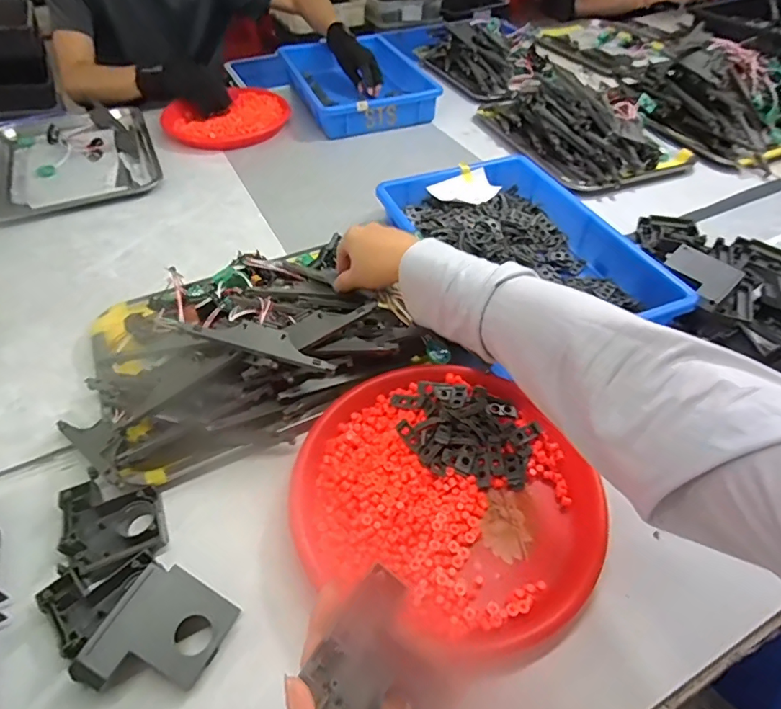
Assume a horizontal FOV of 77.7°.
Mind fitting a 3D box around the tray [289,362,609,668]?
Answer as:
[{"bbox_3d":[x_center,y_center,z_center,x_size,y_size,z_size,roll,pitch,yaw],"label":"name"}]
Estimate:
[{"bbox_3d":[0.047,0.119,0.422,0.242,0.031,0.250,0,48,1],"label":"tray"}]

